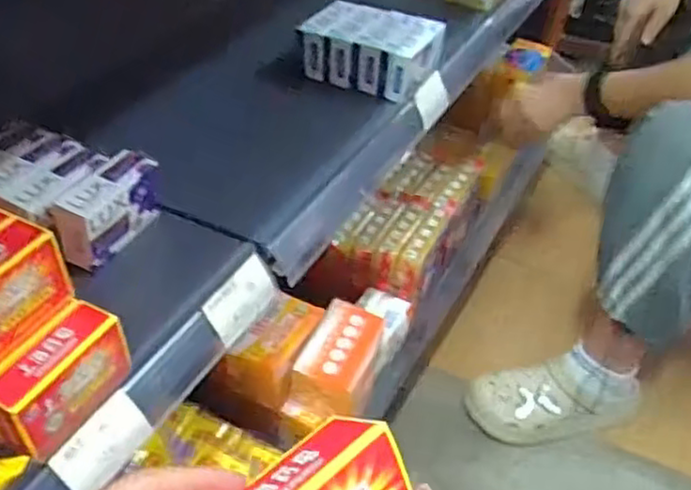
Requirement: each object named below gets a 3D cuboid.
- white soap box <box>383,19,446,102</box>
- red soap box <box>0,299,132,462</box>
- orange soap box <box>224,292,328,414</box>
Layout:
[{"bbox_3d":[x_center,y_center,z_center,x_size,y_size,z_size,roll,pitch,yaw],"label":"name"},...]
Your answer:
[{"bbox_3d":[0.081,-0.215,0.810,0.035,0.058,0.101,18,45,20],"label":"white soap box"},{"bbox_3d":[-0.195,0.088,0.469,0.039,0.059,0.093,18,45,19],"label":"red soap box"},{"bbox_3d":[-0.079,0.114,0.792,0.072,0.043,0.129,17,45,18],"label":"orange soap box"}]

